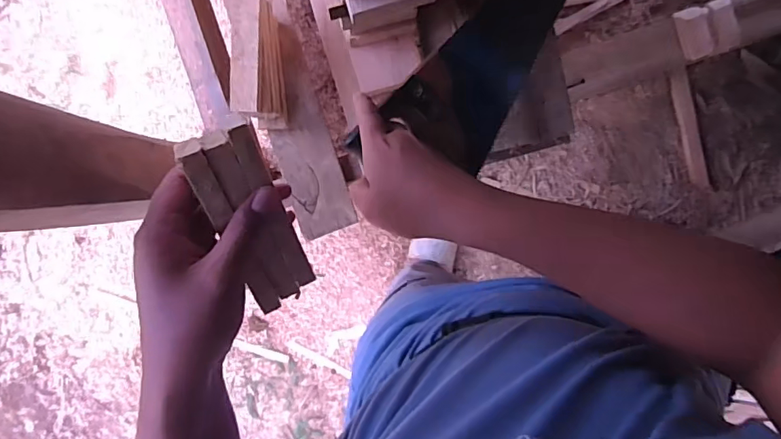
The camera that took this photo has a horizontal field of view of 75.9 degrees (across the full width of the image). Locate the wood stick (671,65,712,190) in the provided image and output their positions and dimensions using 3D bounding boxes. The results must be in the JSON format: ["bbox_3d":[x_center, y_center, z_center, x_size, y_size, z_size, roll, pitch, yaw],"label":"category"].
[{"bbox_3d":[0.780,-0.233,1.297,0.045,0.024,0.311,-14,95,1],"label":"wood stick"}]

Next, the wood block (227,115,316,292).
[{"bbox_3d":[-0.081,-0.006,0.350,0.015,0.016,0.143,-14,126,1],"label":"wood block"}]

